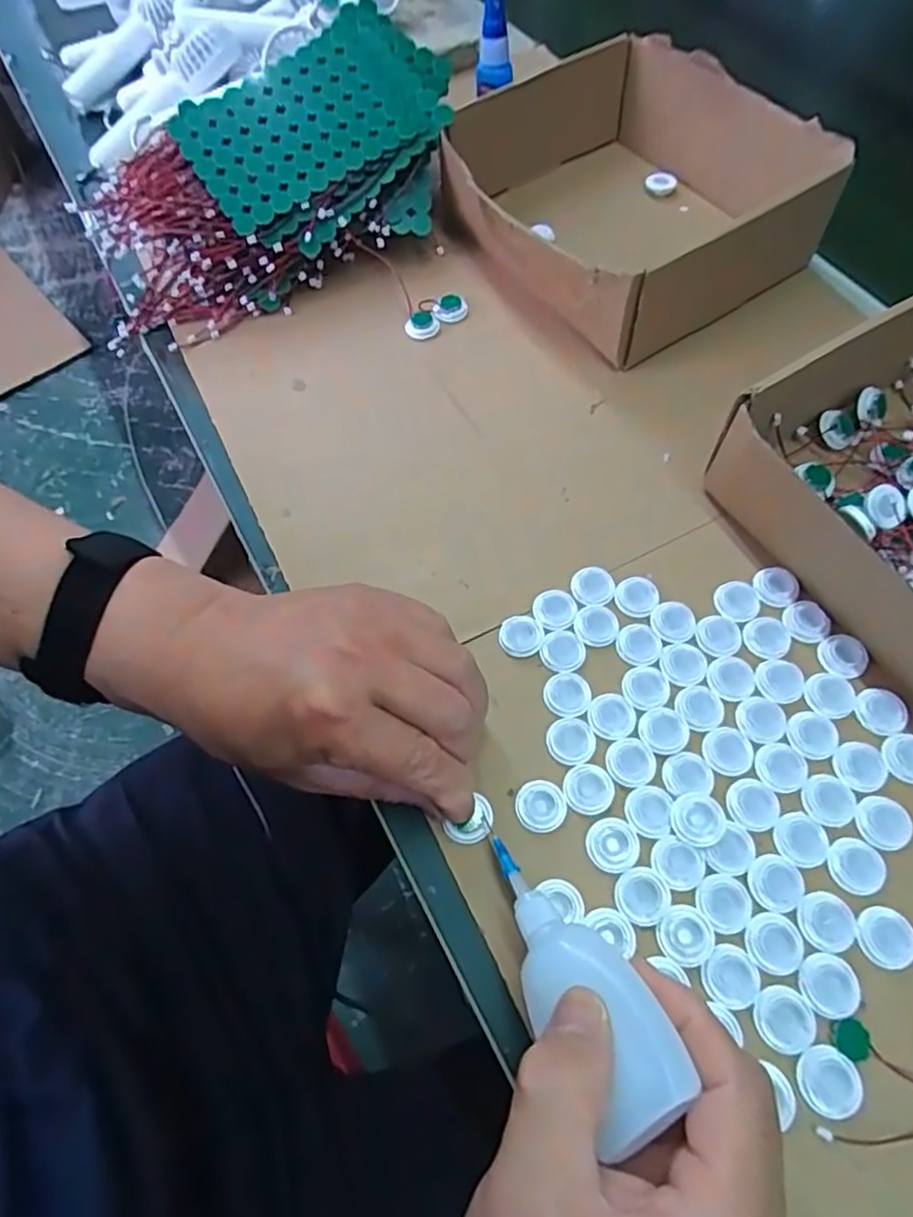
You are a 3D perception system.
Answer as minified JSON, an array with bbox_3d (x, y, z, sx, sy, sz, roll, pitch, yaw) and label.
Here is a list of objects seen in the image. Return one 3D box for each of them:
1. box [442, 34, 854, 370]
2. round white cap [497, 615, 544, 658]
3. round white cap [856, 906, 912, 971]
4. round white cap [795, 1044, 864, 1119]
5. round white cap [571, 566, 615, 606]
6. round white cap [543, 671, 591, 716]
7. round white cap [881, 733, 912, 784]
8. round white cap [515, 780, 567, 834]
[{"bbox_3d":[0.113,-0.283,0.451,0.196,0.072,0.211,-34,66,-14],"label":"box"},{"bbox_3d":[0.033,0.013,0.340,0.022,0.004,0.022,-1,62,2],"label":"round white cap"},{"bbox_3d":[0.176,0.135,0.271,0.021,0.005,0.022,-1,62,2],"label":"round white cap"},{"bbox_3d":[0.141,0.178,0.249,0.022,0.004,0.021,-1,62,2],"label":"round white cap"},{"bbox_3d":[0.072,-0.012,0.350,0.022,0.004,0.022,-1,62,2],"label":"round white cap"},{"bbox_3d":[0.055,0.042,0.324,0.023,0.004,0.022,-1,62,2],"label":"round white cap"},{"bbox_3d":[0.208,0.068,0.303,0.024,0.004,0.022,-1,62,2],"label":"round white cap"},{"bbox_3d":[0.039,0.090,0.302,0.022,0.004,0.023,-1,62,2],"label":"round white cap"}]

